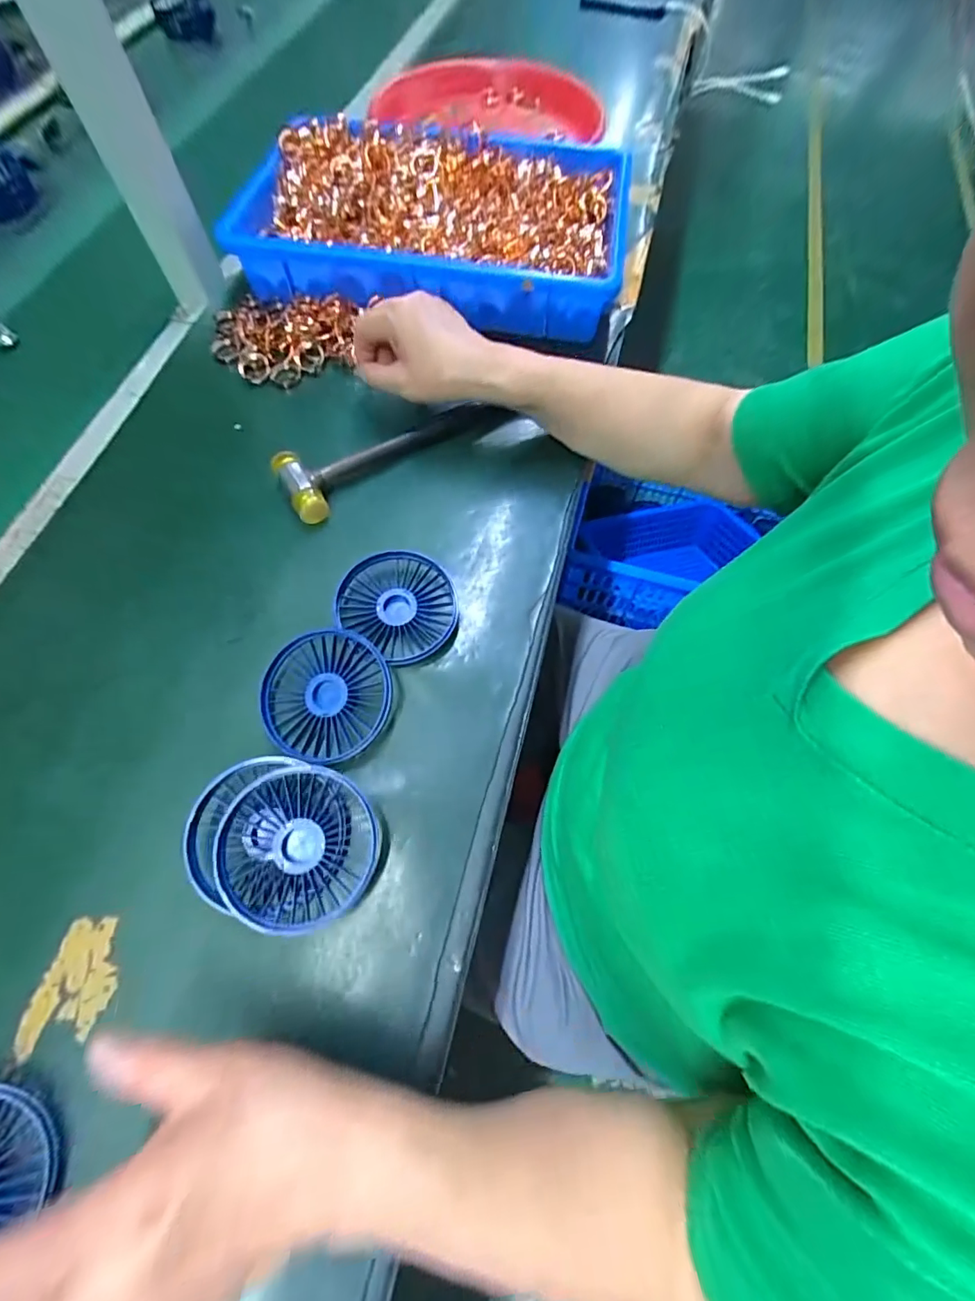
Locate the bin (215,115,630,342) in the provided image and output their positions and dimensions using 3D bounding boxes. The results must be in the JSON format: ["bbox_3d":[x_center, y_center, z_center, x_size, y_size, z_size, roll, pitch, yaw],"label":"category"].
[{"bbox_3d":[-0.049,-0.453,0.517,0.370,0.078,0.269,7,67,0],"label":"bin"}]

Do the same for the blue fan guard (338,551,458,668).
[{"bbox_3d":[-0.064,-0.034,0.359,0.084,0.020,0.076,35,70,11],"label":"blue fan guard"}]

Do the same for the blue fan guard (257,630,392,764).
[{"bbox_3d":[-0.109,0.030,0.328,0.080,0.023,0.084,1,67,-2],"label":"blue fan guard"}]

